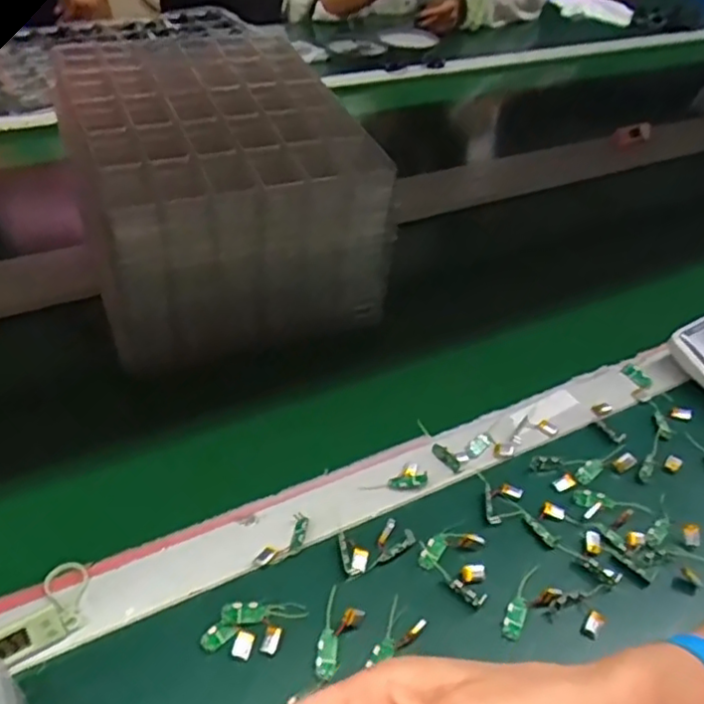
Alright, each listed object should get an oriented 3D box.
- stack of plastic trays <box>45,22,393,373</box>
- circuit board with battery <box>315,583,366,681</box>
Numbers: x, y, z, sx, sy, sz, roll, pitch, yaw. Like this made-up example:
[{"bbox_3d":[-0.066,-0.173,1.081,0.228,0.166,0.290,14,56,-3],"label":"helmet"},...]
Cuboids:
[{"bbox_3d":[-0.134,-0.158,0.642,0.245,0.175,0.275,-14,46,-22],"label":"stack of plastic trays"},{"bbox_3d":[-0.010,0.172,0.406,0.023,0.008,0.051,17,55,11],"label":"circuit board with battery"}]

